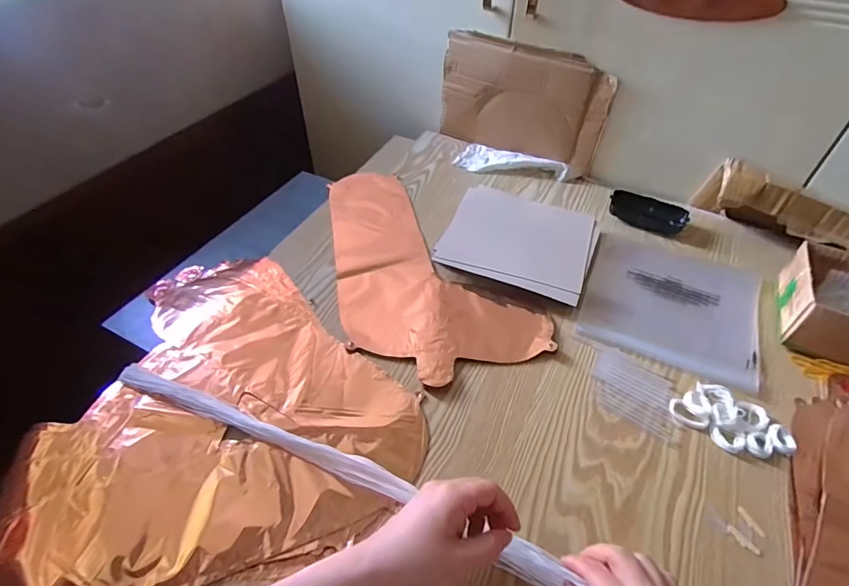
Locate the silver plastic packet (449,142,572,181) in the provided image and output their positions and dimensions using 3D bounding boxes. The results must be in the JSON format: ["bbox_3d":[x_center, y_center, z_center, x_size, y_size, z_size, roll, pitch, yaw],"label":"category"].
[{"bbox_3d":[0.148,-0.223,0.778,0.180,0.029,0.076,19,50,15],"label":"silver plastic packet"}]

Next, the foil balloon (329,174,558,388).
[{"bbox_3d":[-0.039,-0.039,0.618,0.207,0.010,0.412,-25,53,-23],"label":"foil balloon"}]

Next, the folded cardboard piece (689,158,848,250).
[{"bbox_3d":[0.516,-0.104,0.634,0.246,0.081,0.059,26,52,20],"label":"folded cardboard piece"}]

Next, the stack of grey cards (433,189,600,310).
[{"bbox_3d":[0.133,-0.075,0.642,0.193,0.027,0.156,19,50,14],"label":"stack of grey cards"}]

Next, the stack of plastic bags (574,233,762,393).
[{"bbox_3d":[0.313,0.010,0.586,0.203,0.008,0.204,19,50,15],"label":"stack of plastic bags"}]

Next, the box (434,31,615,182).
[{"bbox_3d":[0.154,-0.307,0.752,0.274,0.178,0.023,23,51,18],"label":"box"}]

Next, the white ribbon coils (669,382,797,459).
[{"bbox_3d":[0.319,0.132,0.476,0.111,0.011,0.064,26,52,20],"label":"white ribbon coils"}]

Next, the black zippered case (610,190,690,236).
[{"bbox_3d":[0.334,-0.120,0.689,0.108,0.031,0.038,19,50,14],"label":"black zippered case"}]

